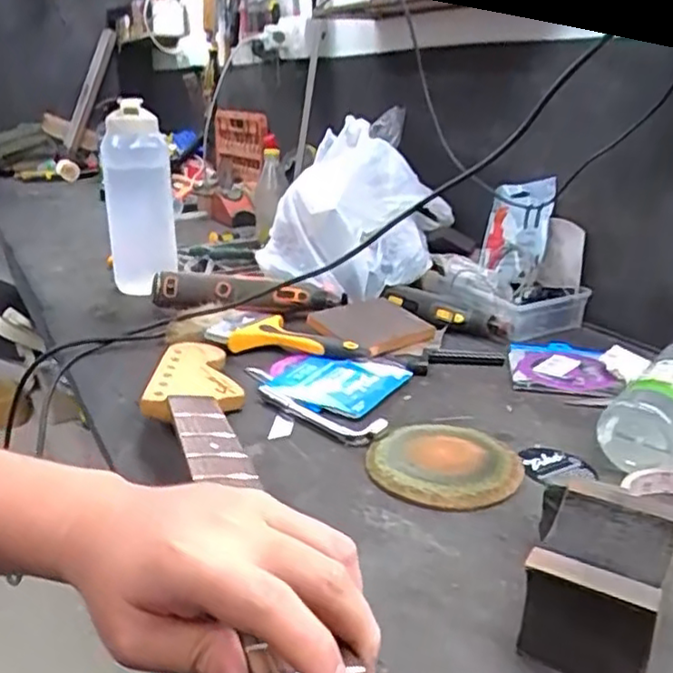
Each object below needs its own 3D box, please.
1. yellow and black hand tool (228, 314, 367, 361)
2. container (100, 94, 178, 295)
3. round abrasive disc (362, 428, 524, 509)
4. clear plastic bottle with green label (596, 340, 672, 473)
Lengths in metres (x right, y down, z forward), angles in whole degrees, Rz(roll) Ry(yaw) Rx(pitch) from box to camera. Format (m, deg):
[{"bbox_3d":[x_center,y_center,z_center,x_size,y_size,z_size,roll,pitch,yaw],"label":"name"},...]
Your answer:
[{"bbox_3d":[-0.036,0.004,0.760,0.157,0.023,0.074,9,22,21],"label":"yellow and black hand tool"},{"bbox_3d":[-0.276,-0.190,0.938,0.093,0.247,0.079,-6,22,-16],"label":"container"},{"bbox_3d":[0.084,0.098,0.530,0.116,0.015,0.110,-2,20,1],"label":"round abrasive disc"},{"bbox_3d":[0.285,0.049,0.561,0.064,0.073,0.178,16,27,40],"label":"clear plastic bottle with green label"}]

